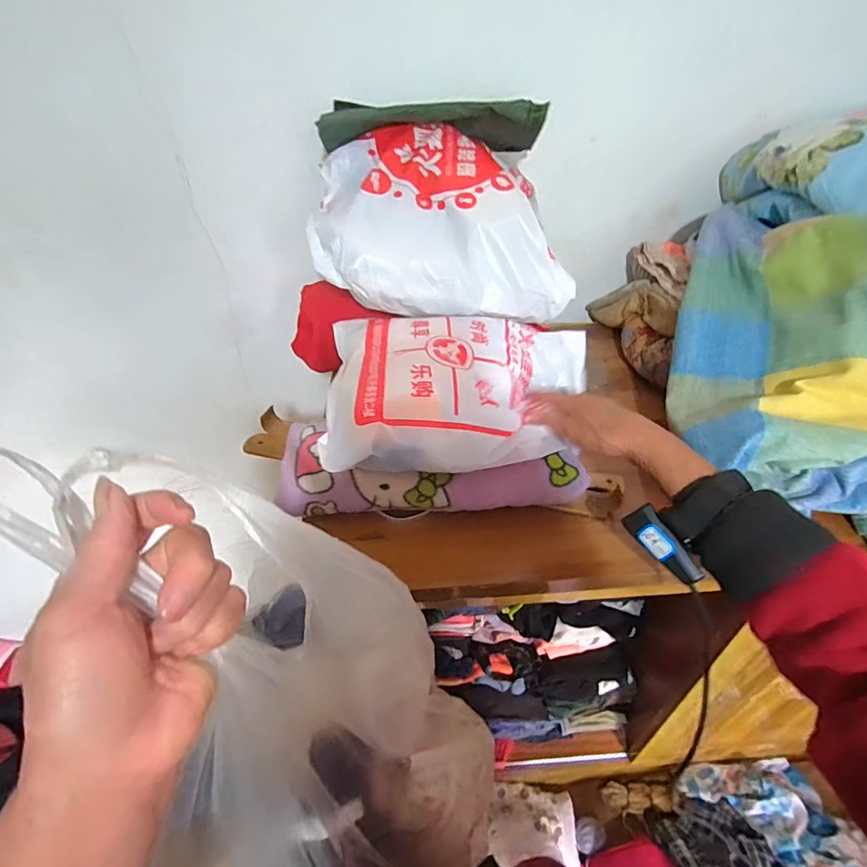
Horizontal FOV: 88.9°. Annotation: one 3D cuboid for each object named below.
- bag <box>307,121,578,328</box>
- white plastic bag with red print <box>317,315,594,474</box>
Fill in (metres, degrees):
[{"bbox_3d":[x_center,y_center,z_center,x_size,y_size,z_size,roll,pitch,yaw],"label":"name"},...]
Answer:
[{"bbox_3d":[0.011,-0.264,0.560,0.309,0.171,0.203,-5,40,-1],"label":"bag"},{"bbox_3d":[0.029,-0.061,0.479,0.274,0.085,0.222,-5,40,-2],"label":"white plastic bag with red print"}]

